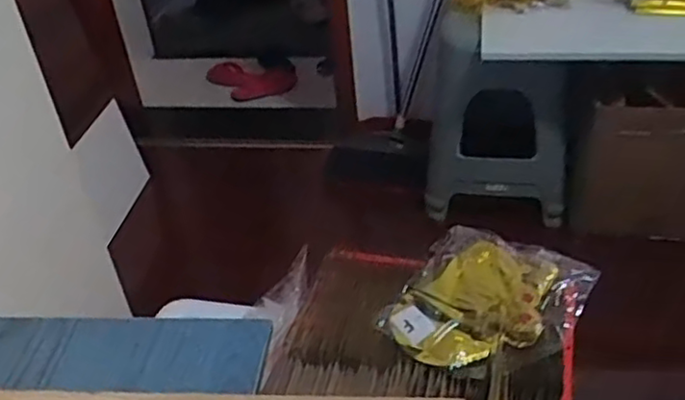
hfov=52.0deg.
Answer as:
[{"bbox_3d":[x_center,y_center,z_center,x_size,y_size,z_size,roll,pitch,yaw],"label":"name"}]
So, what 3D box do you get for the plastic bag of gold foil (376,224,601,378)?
[{"bbox_3d":[0.183,0.127,0.907,0.214,0.030,0.223,24,45,35],"label":"plastic bag of gold foil"}]

